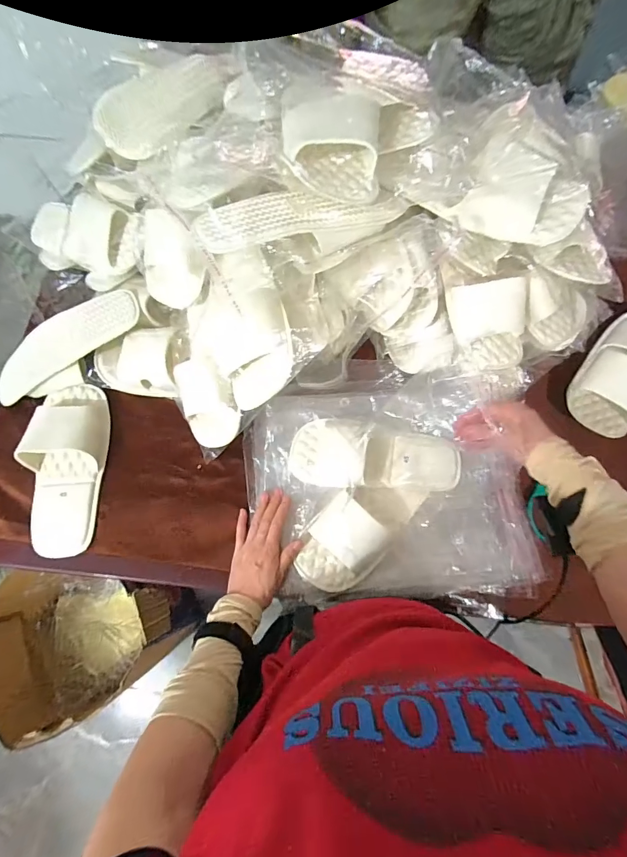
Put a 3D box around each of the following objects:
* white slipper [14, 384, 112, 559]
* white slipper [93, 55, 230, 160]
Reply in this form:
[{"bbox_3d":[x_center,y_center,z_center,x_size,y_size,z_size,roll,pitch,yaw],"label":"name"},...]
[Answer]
[{"bbox_3d":[-0.383,0.052,0.570,0.111,0.065,0.271,-3,74,0],"label":"white slipper"},{"bbox_3d":[-0.259,-0.540,0.635,0.220,0.064,0.094,-38,118,-10],"label":"white slipper"}]

